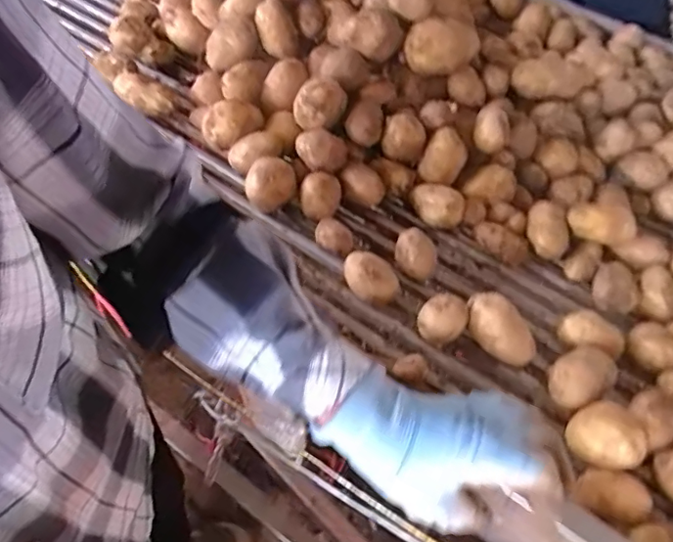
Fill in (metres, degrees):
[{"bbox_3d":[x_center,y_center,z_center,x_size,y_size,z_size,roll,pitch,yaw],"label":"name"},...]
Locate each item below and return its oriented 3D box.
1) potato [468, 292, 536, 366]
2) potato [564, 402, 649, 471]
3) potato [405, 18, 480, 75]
[{"bbox_3d":[0.173,0.063,0.581,0.079,0.058,0.051,36,55,25],"label":"potato"},{"bbox_3d":[0.238,0.140,0.480,0.056,0.036,0.054,24,51,16],"label":"potato"},{"bbox_3d":[0.151,-0.320,0.794,0.097,0.083,0.072,16,49,9],"label":"potato"}]

